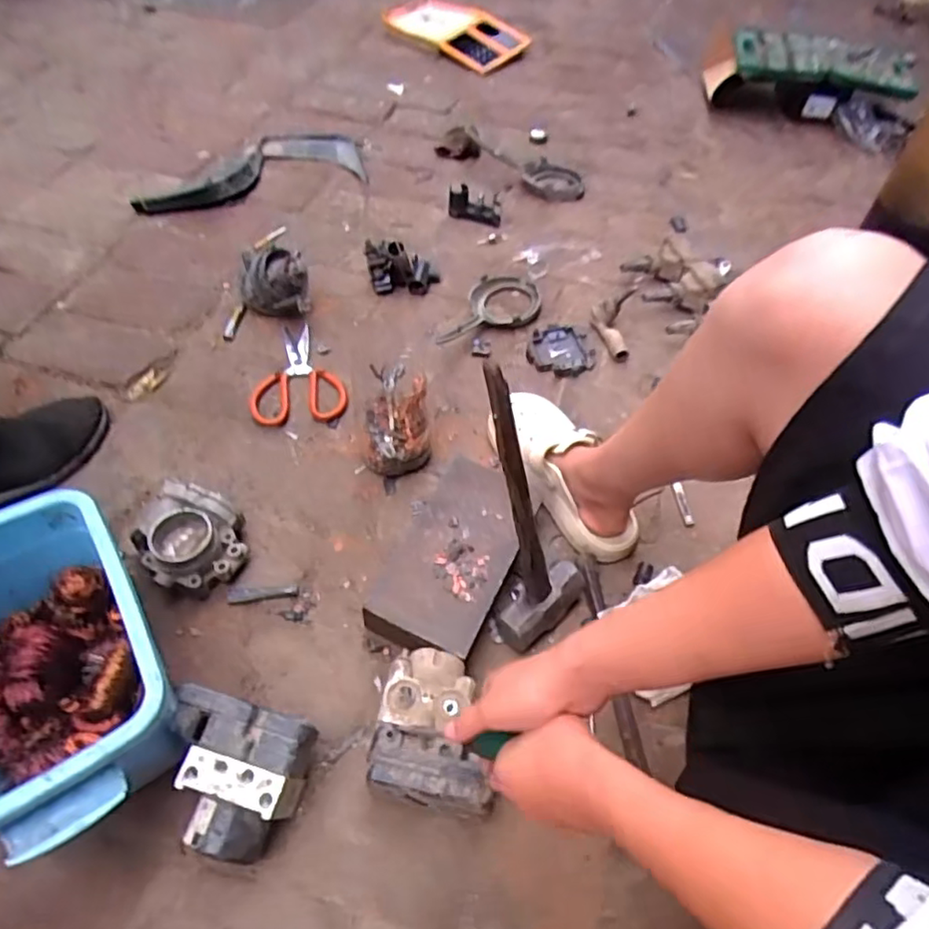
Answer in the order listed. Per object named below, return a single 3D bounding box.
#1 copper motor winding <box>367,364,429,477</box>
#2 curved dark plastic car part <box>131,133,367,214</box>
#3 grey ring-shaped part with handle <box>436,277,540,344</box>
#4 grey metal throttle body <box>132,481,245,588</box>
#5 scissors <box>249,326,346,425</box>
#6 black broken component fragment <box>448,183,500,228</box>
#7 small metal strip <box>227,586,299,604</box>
[{"bbox_3d":[-0.085,-0.051,0.800,0.079,0.110,0.095,-1,53,-4],"label":"copper motor winding"},{"bbox_3d":[-0.405,-0.561,1.211,0.441,0.050,0.168,-17,56,-15],"label":"curved dark plastic car part"},{"bbox_3d":[0.031,-0.248,0.991,0.204,0.032,0.095,-21,57,-18],"label":"grey ring-shaped part with handle"},{"bbox_3d":[-0.314,0.079,0.717,0.110,0.064,0.129,-29,60,-22],"label":"grey metal throttle body"},{"bbox_3d":[-0.247,-0.128,0.900,0.129,0.016,0.184,-13,60,-15],"label":"scissors"},{"bbox_3d":[0.018,-0.472,1.152,0.096,0.045,0.065,3,53,-1],"label":"black broken component fragment"},{"bbox_3d":[-0.228,0.145,0.708,0.076,0.004,0.018,-6,54,-8],"label":"small metal strip"}]

